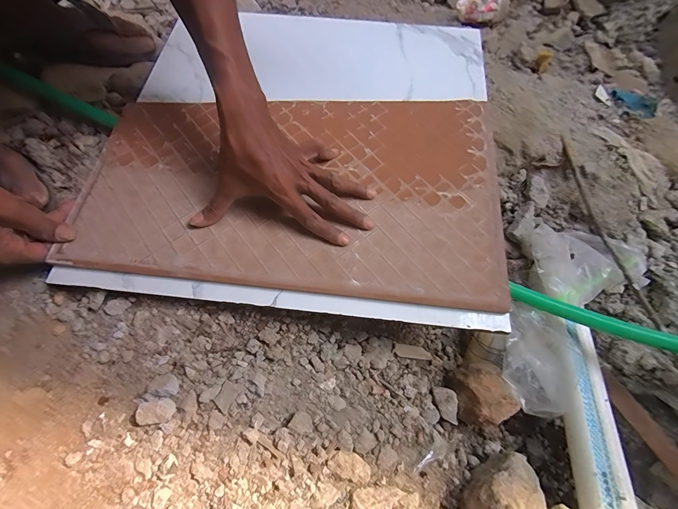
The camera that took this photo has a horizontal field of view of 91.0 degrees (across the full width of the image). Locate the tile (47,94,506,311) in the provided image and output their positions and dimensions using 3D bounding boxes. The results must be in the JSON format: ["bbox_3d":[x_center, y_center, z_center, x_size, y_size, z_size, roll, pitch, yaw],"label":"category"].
[{"bbox_3d":[-0.056,-0.084,0.406,0.474,0.011,0.275,4,66,1],"label":"tile"}]

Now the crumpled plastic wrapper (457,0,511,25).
[{"bbox_3d":[0.309,-0.536,0.714,0.099,0.055,0.034,5,64,-4],"label":"crumpled plastic wrapper"}]

